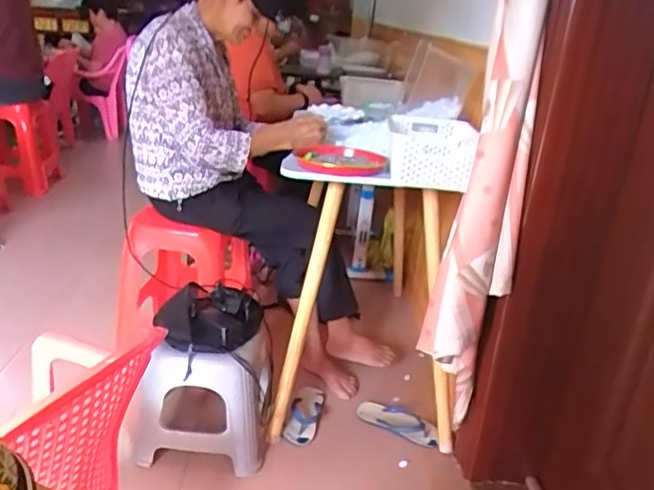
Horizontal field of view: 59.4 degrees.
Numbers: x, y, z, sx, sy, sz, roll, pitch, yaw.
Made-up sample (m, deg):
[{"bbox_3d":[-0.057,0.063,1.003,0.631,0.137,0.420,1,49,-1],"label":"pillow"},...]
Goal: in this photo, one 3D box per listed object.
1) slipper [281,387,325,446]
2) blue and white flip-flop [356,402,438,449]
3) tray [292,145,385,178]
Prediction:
[{"bbox_3d":[-0.059,0.466,1.624,0.088,0.055,0.243,8,23,7],"label":"slipper"},{"bbox_3d":[0.203,0.497,1.622,0.242,0.030,0.095,17,26,27],"label":"blue and white flip-flop"},{"bbox_3d":[0.030,-0.207,1.375,0.210,0.022,0.232,3,23,-5],"label":"tray"}]

